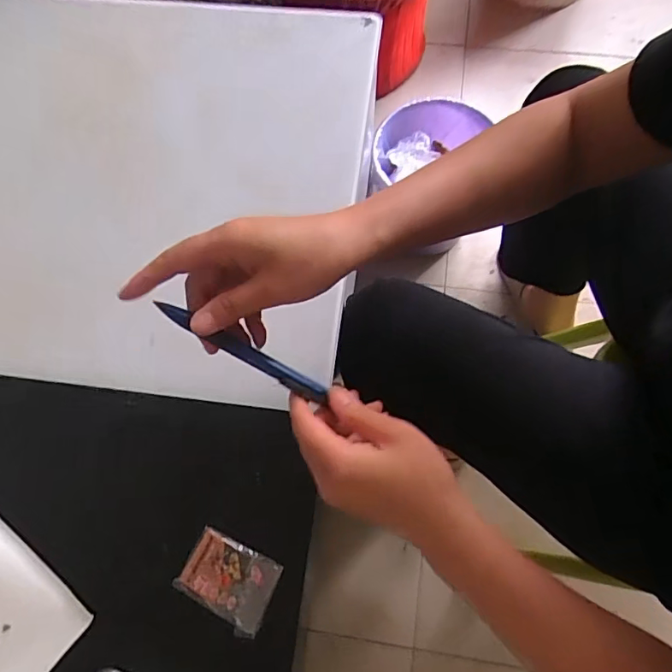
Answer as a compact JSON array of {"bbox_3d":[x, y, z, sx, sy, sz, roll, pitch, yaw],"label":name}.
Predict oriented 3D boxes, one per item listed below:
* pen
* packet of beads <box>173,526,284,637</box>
[{"bbox_3d":[-0.059,0.011,0.327,0.121,0.009,0.012,30,70,-15],"label":"pen"},{"bbox_3d":[-0.089,0.202,0.421,0.076,0.007,0.056,24,73,11],"label":"packet of beads"}]

